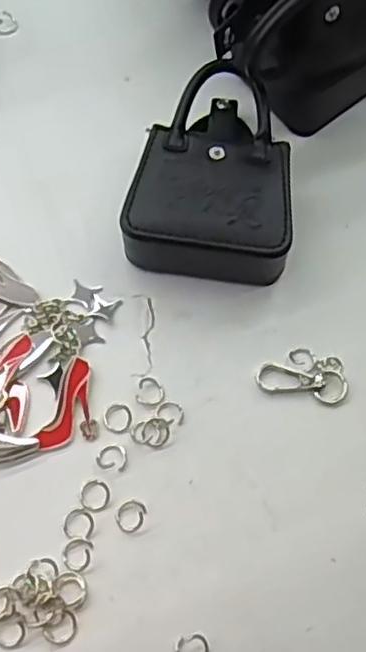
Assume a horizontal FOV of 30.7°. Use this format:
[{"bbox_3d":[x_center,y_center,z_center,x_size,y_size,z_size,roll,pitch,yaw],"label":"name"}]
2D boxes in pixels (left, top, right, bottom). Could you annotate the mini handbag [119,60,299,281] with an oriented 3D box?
[{"bbox_3d":[0.018,-0.076,0.323,0.076,0.047,0.109,11,64,2],"label":"mini handbag"}]

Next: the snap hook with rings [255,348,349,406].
[{"bbox_3d":[0.054,0.021,0.299,0.041,0.004,0.024,14,64,4],"label":"snap hook with rings"}]

